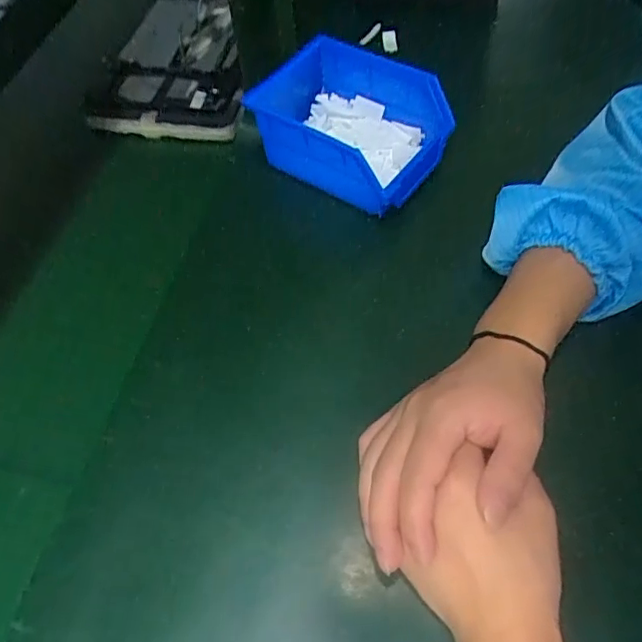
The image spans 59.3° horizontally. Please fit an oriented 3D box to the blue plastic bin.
[{"bbox_3d":[0.023,-0.162,0.474,0.147,0.075,0.109,26,62,18],"label":"blue plastic bin"}]

